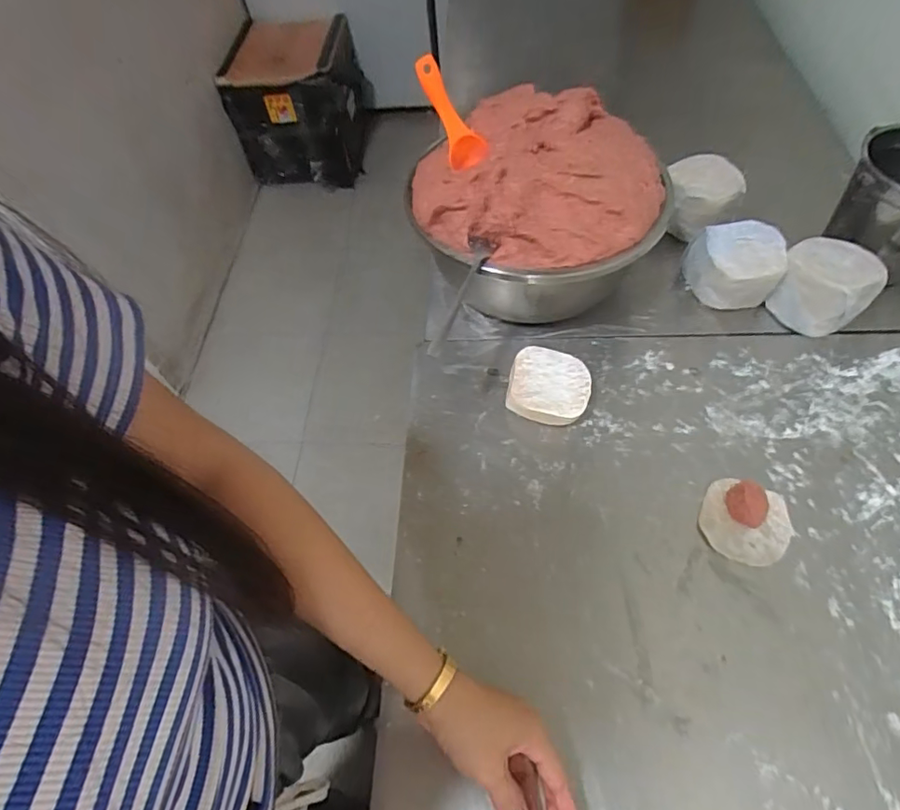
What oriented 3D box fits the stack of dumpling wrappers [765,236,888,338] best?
[{"bbox_3d":[0.412,-0.131,0.597,0.091,0.077,0.092,-41,63,-19],"label":"stack of dumpling wrappers"}]

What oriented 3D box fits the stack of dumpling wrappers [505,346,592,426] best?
[{"bbox_3d":[0.105,-0.016,0.573,0.082,0.040,0.076,12,60,12],"label":"stack of dumpling wrappers"}]

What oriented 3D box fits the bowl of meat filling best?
[{"bbox_3d":[0.095,-0.199,0.598,0.214,0.202,0.228,-2,58,4],"label":"bowl of meat filling"}]

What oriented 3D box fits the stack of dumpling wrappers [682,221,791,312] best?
[{"bbox_3d":[0.324,-0.157,0.623,0.089,0.076,0.088,-6,57,1],"label":"stack of dumpling wrappers"}]

